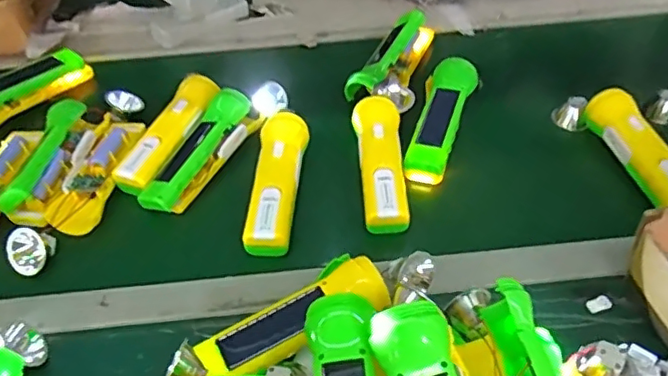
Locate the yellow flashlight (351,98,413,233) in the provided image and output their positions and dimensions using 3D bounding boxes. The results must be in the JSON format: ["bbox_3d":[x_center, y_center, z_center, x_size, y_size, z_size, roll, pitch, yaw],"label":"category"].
[{"bbox_3d":[0.050,-0.028,0.626,0.052,0.050,0.179,-3,46,0],"label":"yellow flashlight"}]

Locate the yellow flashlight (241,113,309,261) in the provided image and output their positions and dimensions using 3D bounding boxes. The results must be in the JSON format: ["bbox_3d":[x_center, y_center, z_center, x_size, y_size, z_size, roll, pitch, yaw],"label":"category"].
[{"bbox_3d":[-0.058,-0.006,0.604,0.047,0.048,0.171,2,46,5],"label":"yellow flashlight"}]

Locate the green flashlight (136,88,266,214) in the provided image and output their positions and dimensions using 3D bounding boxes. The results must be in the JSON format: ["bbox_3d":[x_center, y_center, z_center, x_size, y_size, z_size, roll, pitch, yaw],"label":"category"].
[{"bbox_3d":[-0.149,-0.040,0.642,0.057,0.046,0.173,22,51,23],"label":"green flashlight"}]

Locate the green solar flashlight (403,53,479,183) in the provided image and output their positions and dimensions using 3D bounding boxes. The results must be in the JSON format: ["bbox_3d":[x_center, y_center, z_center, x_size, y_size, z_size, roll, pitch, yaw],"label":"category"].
[{"bbox_3d":[0.120,-0.079,0.662,0.056,0.042,0.172,13,48,15],"label":"green solar flashlight"}]

